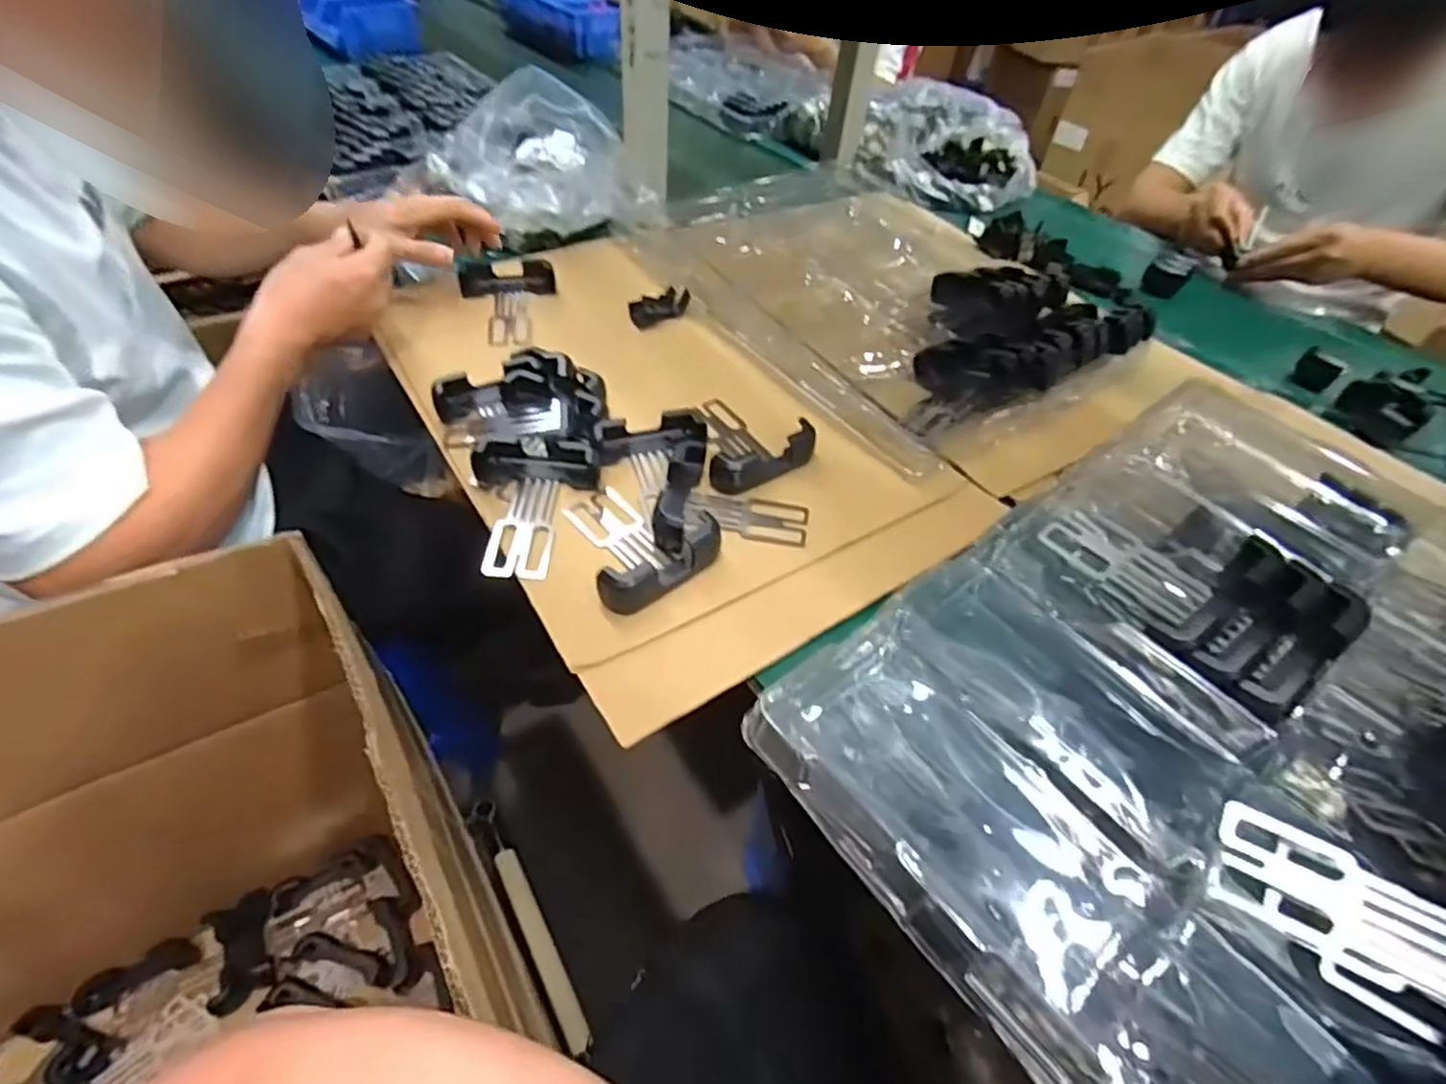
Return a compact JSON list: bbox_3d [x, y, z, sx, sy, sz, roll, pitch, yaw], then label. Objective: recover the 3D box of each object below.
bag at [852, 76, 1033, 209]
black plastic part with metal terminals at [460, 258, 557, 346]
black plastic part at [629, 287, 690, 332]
[{"bbox_3d":[0.352,-0.612,1.022,0.269,0.111,0.195,19,50,12],"label":"bag"},{"bbox_3d":[-0.224,-0.250,0.700,0.096,0.032,0.115,-5,49,-9],"label":"black plastic part with metal terminals"},{"bbox_3d":[-0.068,-0.250,0.704,0.065,0.016,0.042,-23,54,-24],"label":"black plastic part"}]

